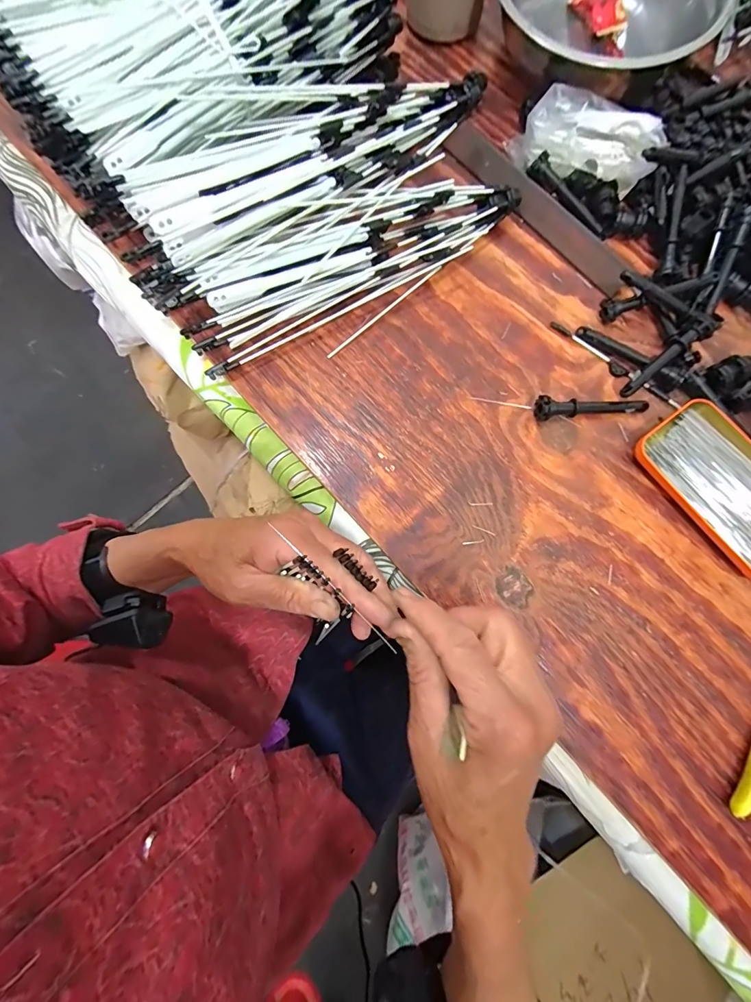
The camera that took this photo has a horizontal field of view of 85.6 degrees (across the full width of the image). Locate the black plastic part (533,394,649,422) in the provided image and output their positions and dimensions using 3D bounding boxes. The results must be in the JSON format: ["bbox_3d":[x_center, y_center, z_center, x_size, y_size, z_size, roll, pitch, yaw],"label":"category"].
[{"bbox_3d":[0.185,-0.083,0.344,0.096,0.020,0.018,-7,78,-1],"label":"black plastic part"}]

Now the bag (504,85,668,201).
[{"bbox_3d":[0.190,-0.327,0.369,0.124,0.034,0.063,29,80,7],"label":"bag"}]

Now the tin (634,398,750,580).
[{"bbox_3d":[0.282,-0.011,0.324,0.074,0.019,0.142,-39,80,-7],"label":"tin"}]

